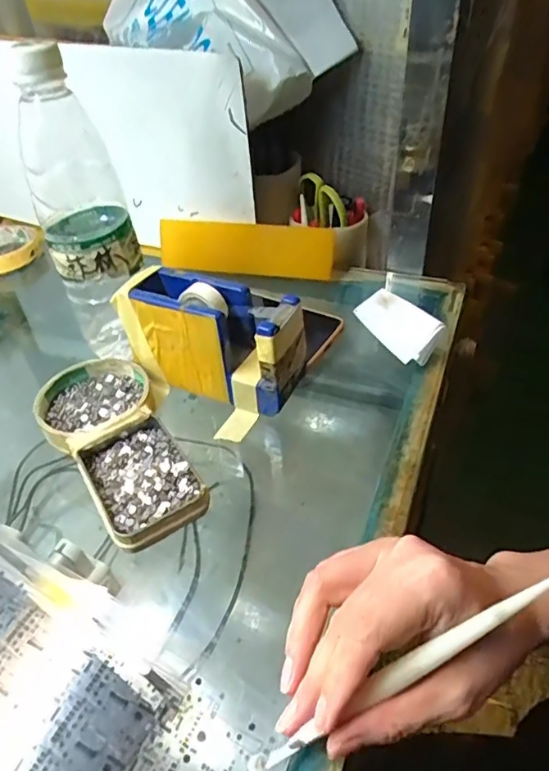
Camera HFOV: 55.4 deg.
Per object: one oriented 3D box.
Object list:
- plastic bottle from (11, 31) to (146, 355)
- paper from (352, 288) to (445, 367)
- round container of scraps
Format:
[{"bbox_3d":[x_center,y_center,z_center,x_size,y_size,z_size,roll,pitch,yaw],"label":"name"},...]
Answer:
[{"bbox_3d":[-0.140,-0.122,0.391,0.064,0.214,0.065,-17,42,-12],"label":"plastic bottle"},{"bbox_3d":[0.100,-0.050,0.418,0.039,0.016,0.067,-44,60,8],"label":"paper"},{"bbox_3d":[-0.129,0.012,0.394,0.091,0.021,0.088,-4,41,3],"label":"round container of scraps"}]

